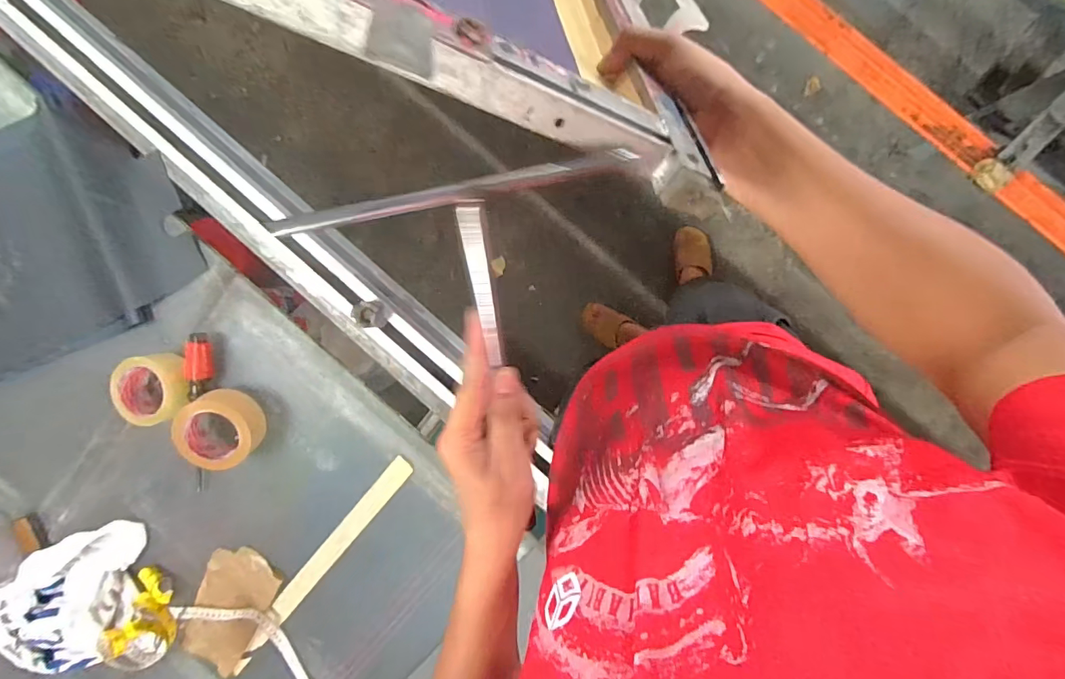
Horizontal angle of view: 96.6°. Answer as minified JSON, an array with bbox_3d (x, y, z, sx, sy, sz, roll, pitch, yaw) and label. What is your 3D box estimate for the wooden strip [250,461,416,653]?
[{"bbox_3d":[-0.320,0.338,0.743,0.035,0.006,0.402,40,95,1],"label":"wooden strip"}]

